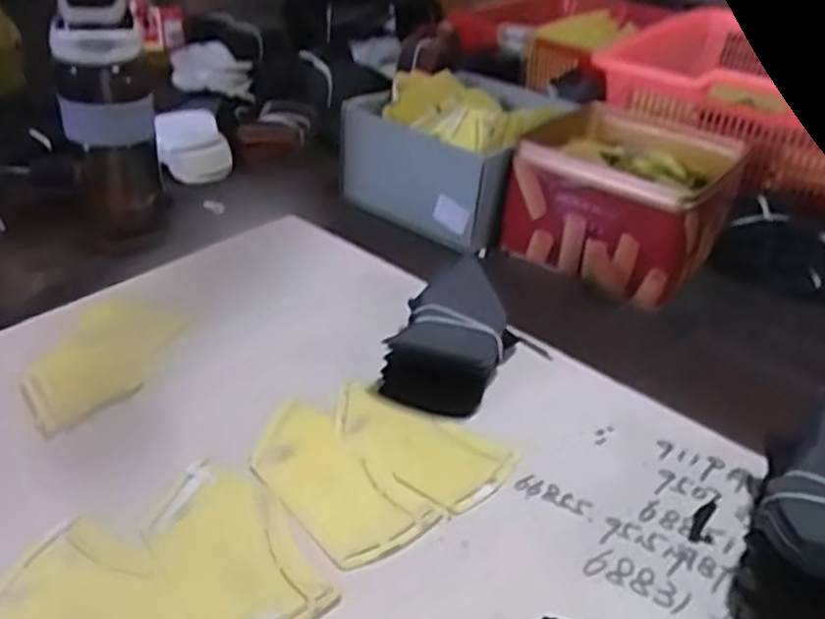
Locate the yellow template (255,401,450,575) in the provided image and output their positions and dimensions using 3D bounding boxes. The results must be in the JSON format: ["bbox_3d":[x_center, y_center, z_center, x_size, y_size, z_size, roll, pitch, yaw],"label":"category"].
[{"bbox_3d":[-0.053,0.110,0.477,0.070,0.009,0.136,-26,45,-38],"label":"yellow template"}]

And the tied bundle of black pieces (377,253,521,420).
[{"bbox_3d":[0.032,0.023,0.581,0.087,0.062,0.118,13,34,11],"label":"tied bundle of black pieces"}]

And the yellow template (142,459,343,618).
[{"bbox_3d":[-0.107,0.141,0.432,0.074,0.006,0.131,-20,43,-29],"label":"yellow template"}]

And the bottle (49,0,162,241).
[{"bbox_3d":[-0.282,-0.168,0.691,0.078,0.224,0.088,-7,36,-19],"label":"bottle"}]

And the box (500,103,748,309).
[{"bbox_3d":[0.206,-0.103,0.758,0.188,0.126,0.146,29,40,30],"label":"box"}]

